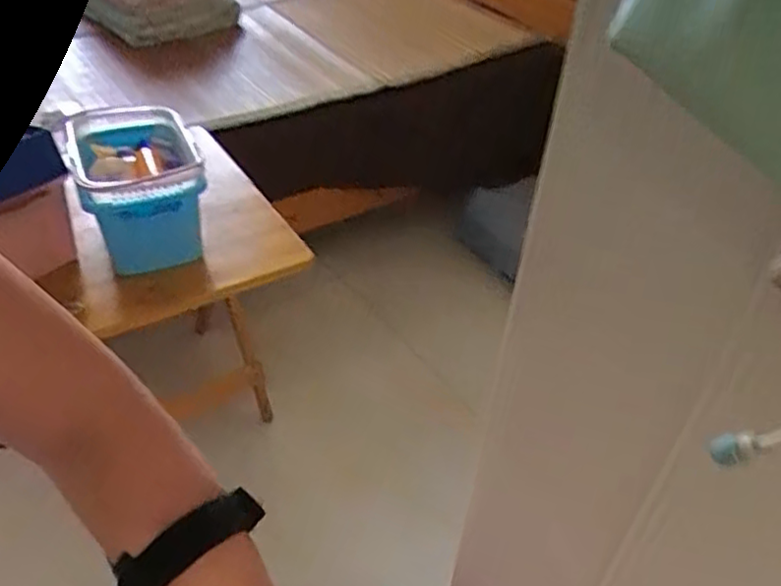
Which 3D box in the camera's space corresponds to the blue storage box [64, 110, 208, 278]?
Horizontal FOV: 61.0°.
[{"bbox_3d":[-0.451,-0.198,1.203,0.192,0.196,0.288,-12,43,-17],"label":"blue storage box"}]

